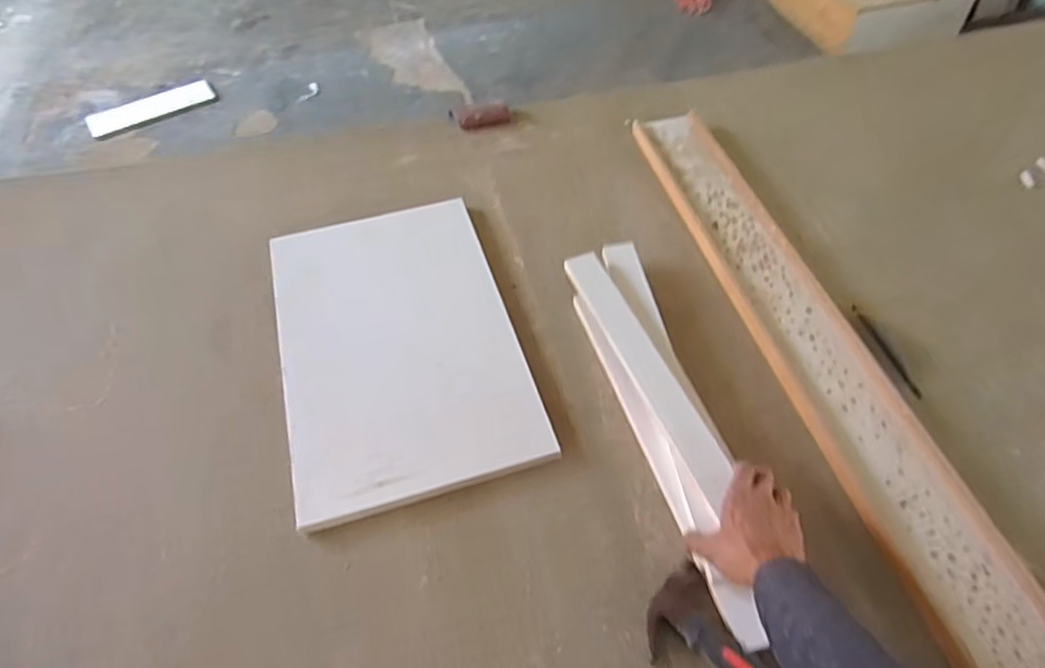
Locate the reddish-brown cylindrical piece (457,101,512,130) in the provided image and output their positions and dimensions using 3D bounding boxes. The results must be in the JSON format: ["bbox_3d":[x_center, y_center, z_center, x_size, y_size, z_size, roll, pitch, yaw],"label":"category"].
[{"bbox_3d":[-0.075,-0.413,1.203,0.102,0.037,0.040,-14,53,-9],"label":"reddish-brown cylindrical piece"}]

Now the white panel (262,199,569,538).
[{"bbox_3d":[-0.174,0.005,0.880,0.308,0.022,0.478,-15,53,-10],"label":"white panel"}]

